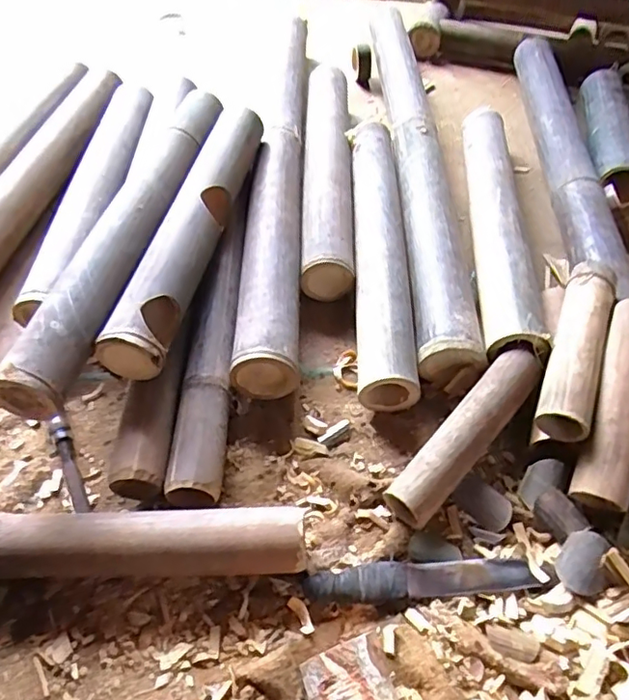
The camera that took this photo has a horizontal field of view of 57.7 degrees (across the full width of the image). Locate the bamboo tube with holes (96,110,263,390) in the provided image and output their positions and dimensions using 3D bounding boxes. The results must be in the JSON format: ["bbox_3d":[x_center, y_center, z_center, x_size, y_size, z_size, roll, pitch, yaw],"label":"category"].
[{"bbox_3d":[-0.160,-0.174,0.779,0.072,0.064,0.497,9,53,7],"label":"bamboo tube with holes"}]

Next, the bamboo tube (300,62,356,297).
[{"bbox_3d":[0.019,-0.317,0.957,0.077,0.061,0.564,0,52,1],"label":"bamboo tube"}]

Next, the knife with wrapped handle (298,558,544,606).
[{"bbox_3d":[0.106,0.226,0.570,0.227,0.021,0.037,-4,52,-2],"label":"knife with wrapped handle"}]

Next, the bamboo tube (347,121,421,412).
[{"bbox_3d":[0.092,-0.156,0.847,0.075,0.069,0.534,0,52,1],"label":"bamboo tube"}]

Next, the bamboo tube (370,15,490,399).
[{"bbox_3d":[0.169,-0.353,0.991,0.093,0.069,0.950,-1,52,1],"label":"bamboo tube"}]

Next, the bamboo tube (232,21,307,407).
[{"bbox_3d":[-0.060,-0.310,0.967,0.081,0.098,0.890,-1,52,1],"label":"bamboo tube"}]

